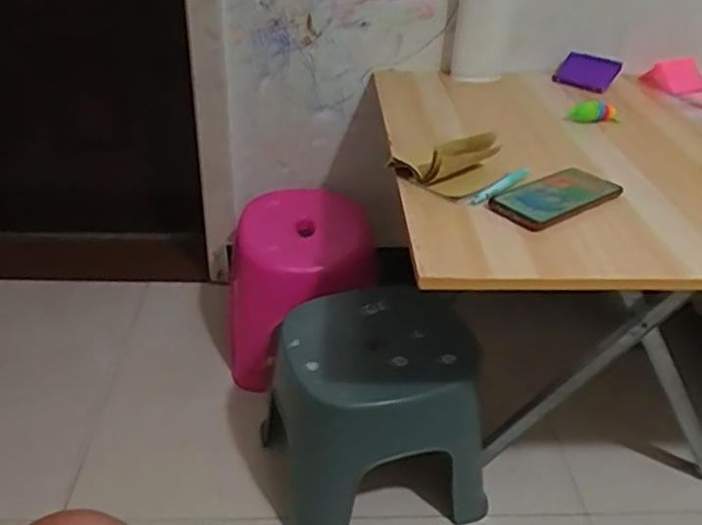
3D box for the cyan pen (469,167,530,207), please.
[{"bbox_3d":[0.180,-0.093,0.772,0.015,0.012,0.114,30,42,34],"label":"cyan pen"}]

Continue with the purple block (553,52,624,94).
[{"bbox_3d":[0.417,-0.337,1.139,0.105,0.017,0.072,25,79,33],"label":"purple block"}]

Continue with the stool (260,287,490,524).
[{"bbox_3d":[0.020,0.222,0.949,0.254,0.278,0.237,-11,36,-20],"label":"stool"}]

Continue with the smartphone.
[{"bbox_3d":[0.241,-0.079,0.755,0.167,0.009,0.080,-21,41,-32],"label":"smartphone"}]

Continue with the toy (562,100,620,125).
[{"bbox_3d":[0.367,-0.226,0.975,0.076,0.026,0.031,-5,35,-12],"label":"toy"}]

